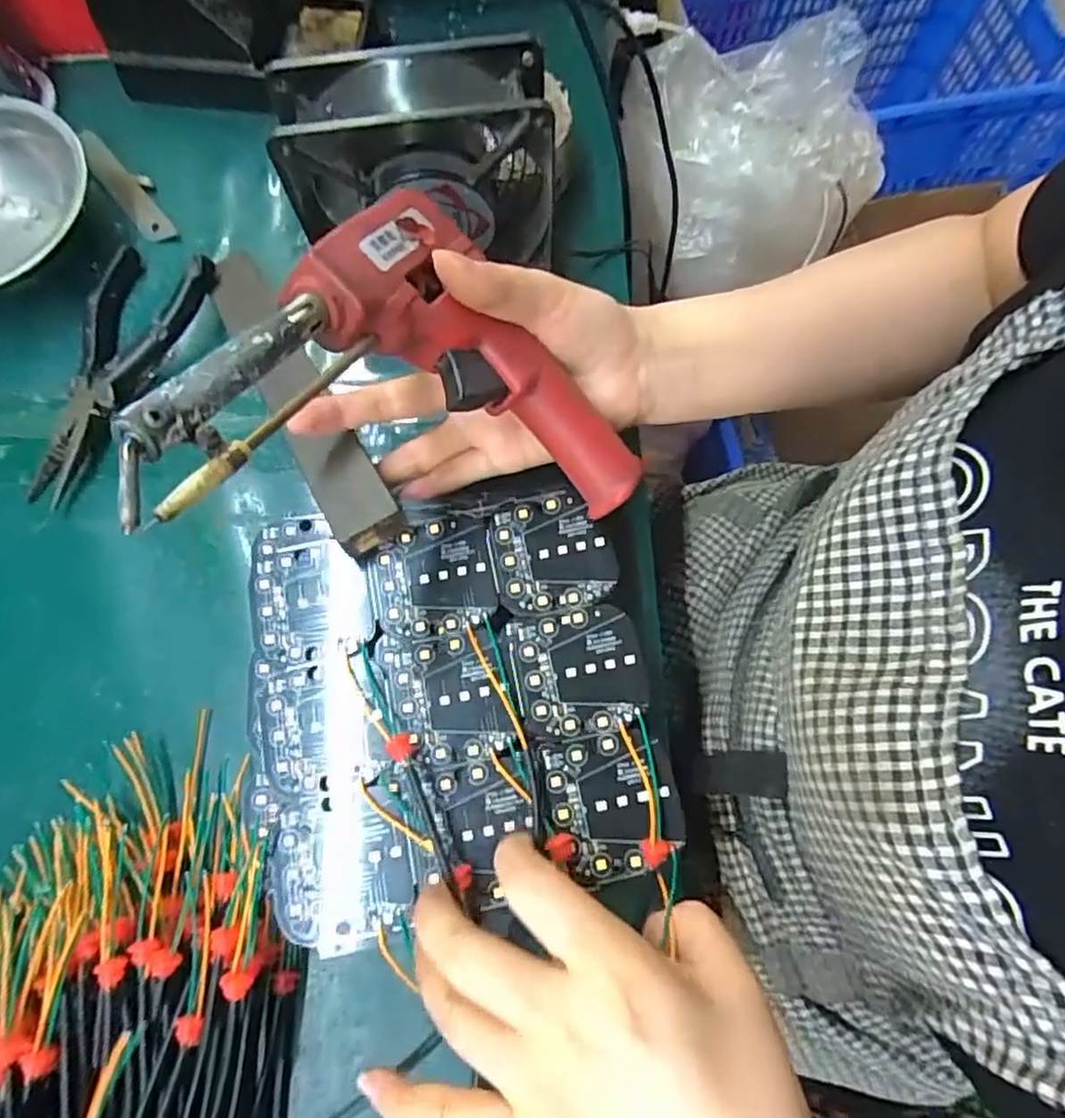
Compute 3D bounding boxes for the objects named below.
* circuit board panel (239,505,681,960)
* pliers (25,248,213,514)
[{"bbox_3d":[-0.037,0.055,0.283,0.164,0.011,0.166,-11,73,-3],"label":"circuit board panel"},{"bbox_3d":[-0.228,-0.102,0.356,0.068,0.028,0.146,19,74,6],"label":"pliers"}]

